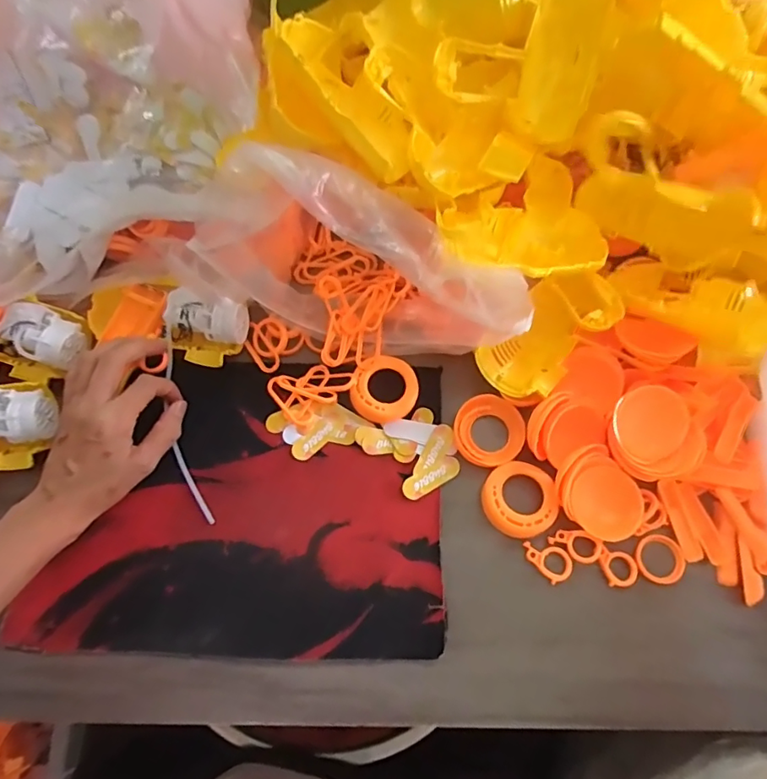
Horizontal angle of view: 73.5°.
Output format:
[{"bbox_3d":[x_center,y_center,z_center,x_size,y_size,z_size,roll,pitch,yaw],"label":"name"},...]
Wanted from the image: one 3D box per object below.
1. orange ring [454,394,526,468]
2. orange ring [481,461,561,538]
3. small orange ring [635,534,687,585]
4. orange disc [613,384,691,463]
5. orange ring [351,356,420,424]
[{"bbox_3d":[0.086,0.033,0.417,0.055,0.012,0.056,0,68,1],"label":"orange ring"},{"bbox_3d":[0.105,0.084,0.394,0.055,0.012,0.056,21,70,9],"label":"orange ring"},{"bbox_3d":[0.207,0.127,0.383,0.035,0.004,0.035,0,68,1],"label":"small orange ring"},{"bbox_3d":[0.198,0.025,0.380,0.052,0.004,0.053,0,89,6],"label":"orange disc"},{"bbox_3d":[0.001,0.000,0.427,0.053,0.013,0.055,0,68,1],"label":"orange ring"}]

